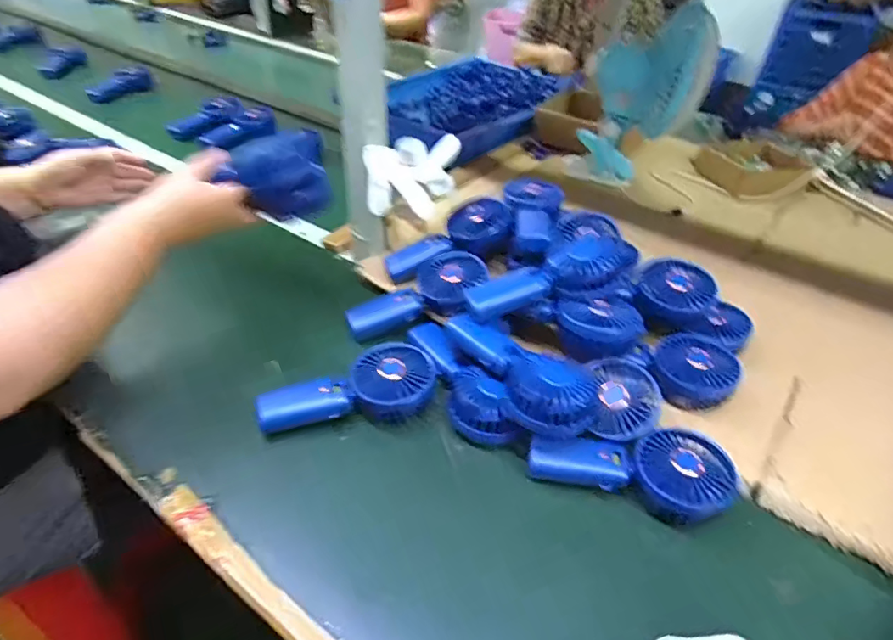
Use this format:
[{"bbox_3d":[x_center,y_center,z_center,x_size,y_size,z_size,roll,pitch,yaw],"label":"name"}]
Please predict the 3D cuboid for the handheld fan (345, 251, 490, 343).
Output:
[{"bbox_3d":[-0.029,-0.019,0.646,0.185,0.038,0.076,-27,46,-6],"label":"handheld fan"}]

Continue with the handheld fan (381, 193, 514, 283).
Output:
[{"bbox_3d":[0.008,-0.097,0.700,0.185,0.058,0.068,-25,44,-4],"label":"handheld fan"}]

